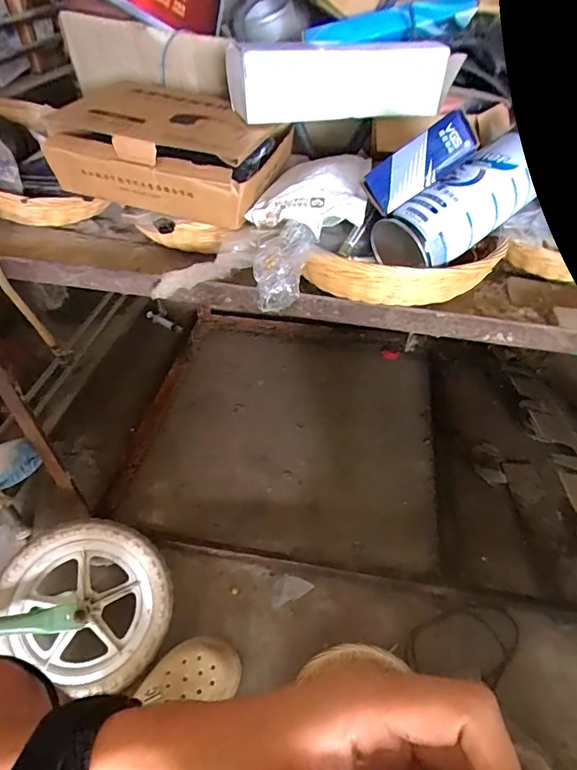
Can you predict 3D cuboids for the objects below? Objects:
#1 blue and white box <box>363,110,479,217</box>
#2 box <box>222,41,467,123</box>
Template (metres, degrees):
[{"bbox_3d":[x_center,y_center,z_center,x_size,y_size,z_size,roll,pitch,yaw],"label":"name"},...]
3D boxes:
[{"bbox_3d":[0.101,-0.169,0.363,0.084,0.037,0.022,-29,38,30],"label":"blue and white box"},{"bbox_3d":[0.055,-0.290,0.442,0.220,0.057,0.056,-7,48,-6],"label":"box"}]

